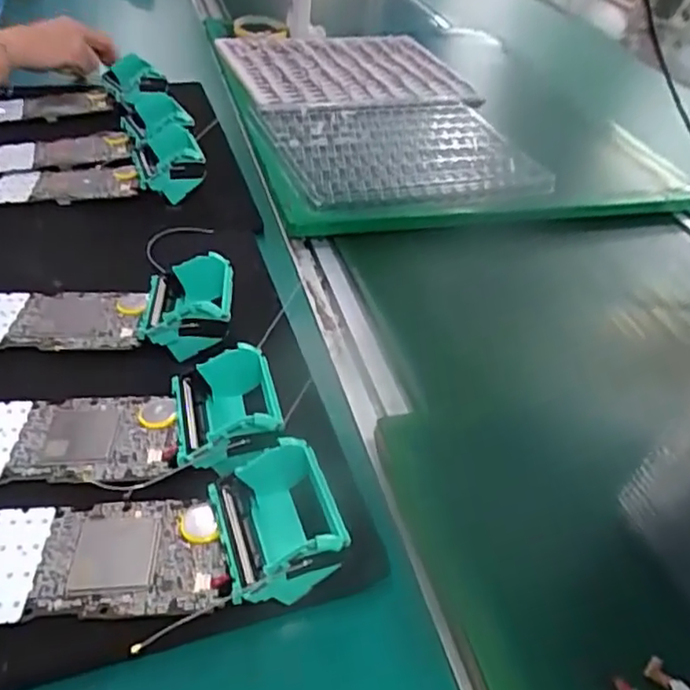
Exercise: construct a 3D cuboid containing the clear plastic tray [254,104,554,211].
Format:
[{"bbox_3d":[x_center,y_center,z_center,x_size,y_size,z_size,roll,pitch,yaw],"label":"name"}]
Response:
[{"bbox_3d":[0.060,-0.228,0.715,0.279,0.027,0.233,-11,44,-18],"label":"clear plastic tray"}]

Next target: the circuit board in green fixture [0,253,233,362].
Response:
[{"bbox_3d":[-0.174,-0.030,0.437,0.192,0.041,0.080,1,45,-5],"label":"circuit board in green fixture"}]

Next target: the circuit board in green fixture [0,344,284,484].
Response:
[{"bbox_3d":[-0.136,0.043,0.366,0.187,0.041,0.073,-4,45,-10],"label":"circuit board in green fixture"}]

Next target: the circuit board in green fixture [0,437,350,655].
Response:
[{"bbox_3d":[-0.097,0.099,0.309,0.188,0.041,0.083,-4,45,-10],"label":"circuit board in green fixture"}]

